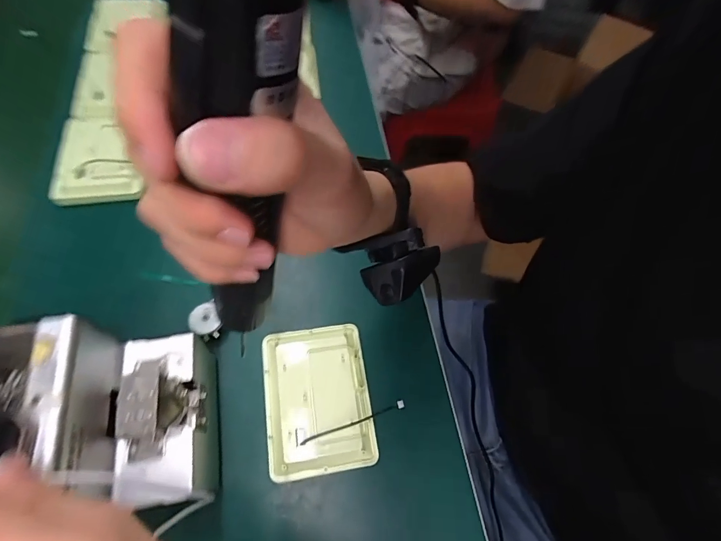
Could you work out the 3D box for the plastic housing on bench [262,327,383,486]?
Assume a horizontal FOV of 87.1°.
[{"bbox_3d":[-0.042,0.122,0.370,0.097,0.023,0.134,-7,64,-7],"label":"plastic housing on bench"}]

